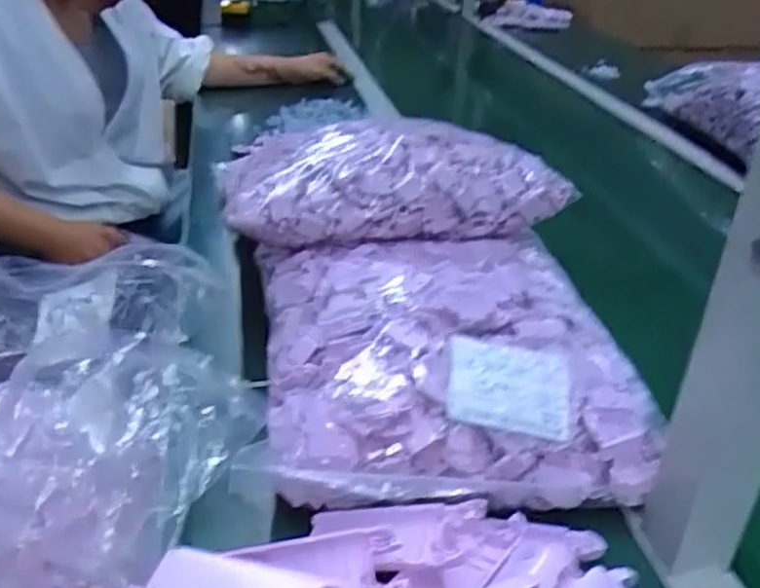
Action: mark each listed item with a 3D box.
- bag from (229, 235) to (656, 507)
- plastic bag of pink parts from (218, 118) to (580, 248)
[{"bbox_3d":[0.038,0.028,0.560,0.258,0.078,0.275,-3,30,-9],"label":"bag"},{"bbox_3d":[0.004,-0.108,0.677,0.281,0.087,0.157,-4,31,-11],"label":"plastic bag of pink parts"}]

